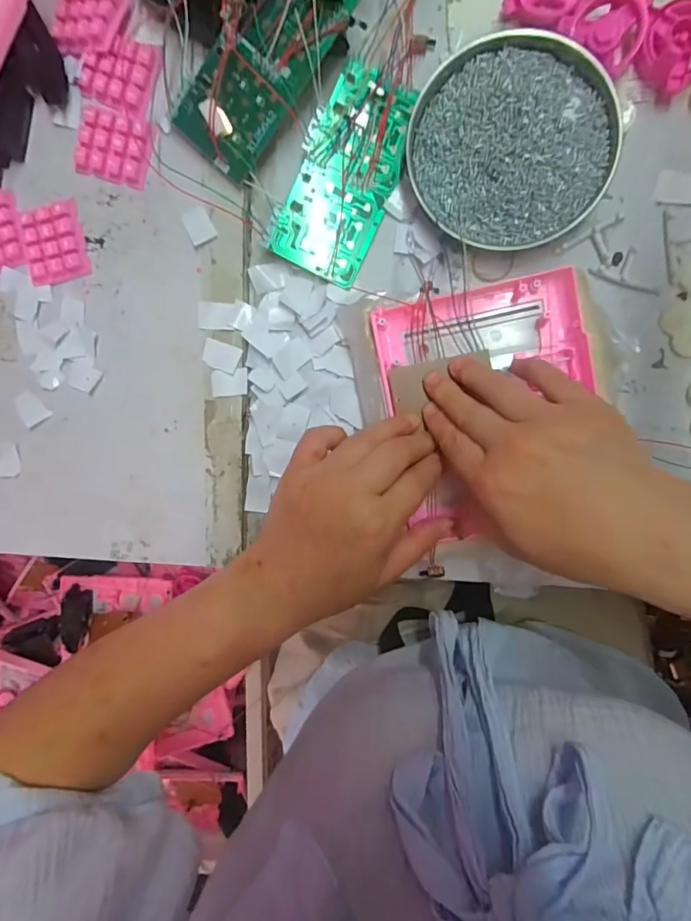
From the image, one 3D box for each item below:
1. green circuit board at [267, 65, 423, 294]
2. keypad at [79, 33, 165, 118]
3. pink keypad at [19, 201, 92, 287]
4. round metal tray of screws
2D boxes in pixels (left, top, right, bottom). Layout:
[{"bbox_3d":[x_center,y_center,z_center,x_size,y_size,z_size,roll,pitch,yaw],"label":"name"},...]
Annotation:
[{"bbox_3d":[0.001,-0.207,0.339,0.068,0.016,0.139,22,97,3],"label":"green circuit board"},{"bbox_3d":[-0.167,-0.288,0.347,0.056,0.007,0.048,21,97,3],"label":"keypad"},{"bbox_3d":[-0.229,-0.170,0.364,0.047,0.004,0.057,-12,94,7],"label":"pink keypad"},{"bbox_3d":[0.113,-0.218,0.320,0.134,0.019,0.127,0,95,6],"label":"round metal tray of screws"}]

